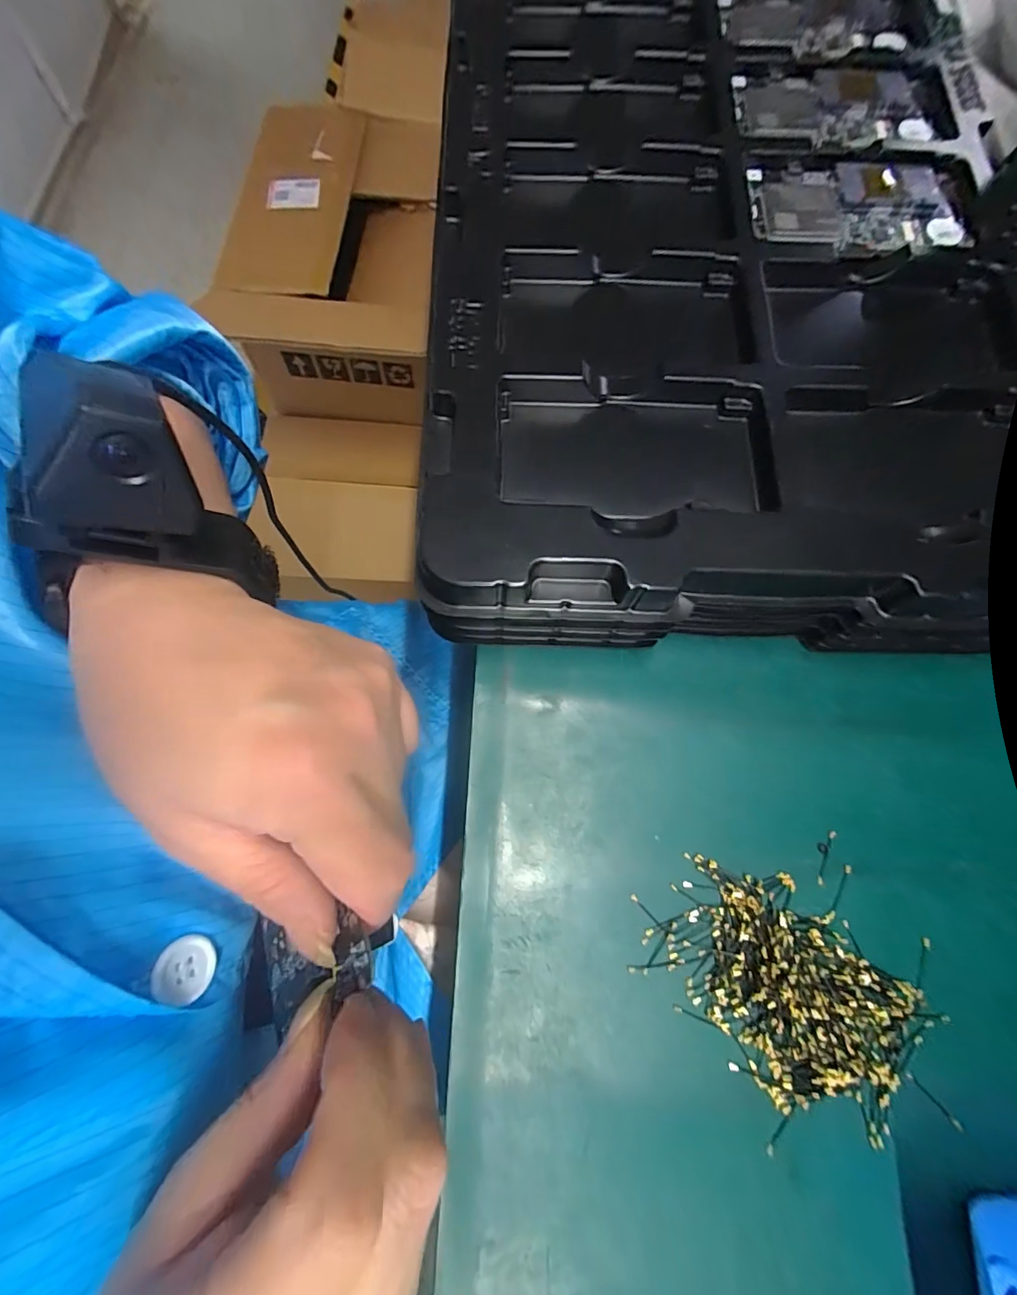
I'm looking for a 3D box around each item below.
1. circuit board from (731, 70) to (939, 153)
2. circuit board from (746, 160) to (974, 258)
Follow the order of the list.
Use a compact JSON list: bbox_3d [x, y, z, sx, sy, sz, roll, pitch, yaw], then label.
[{"bbox_3d":[0.204,-0.337,0.306,0.124,0.005,0.069,-5,75,-5],"label":"circuit board"},{"bbox_3d":[0.205,-0.257,0.282,0.124,0.007,0.071,3,75,-3],"label":"circuit board"}]

